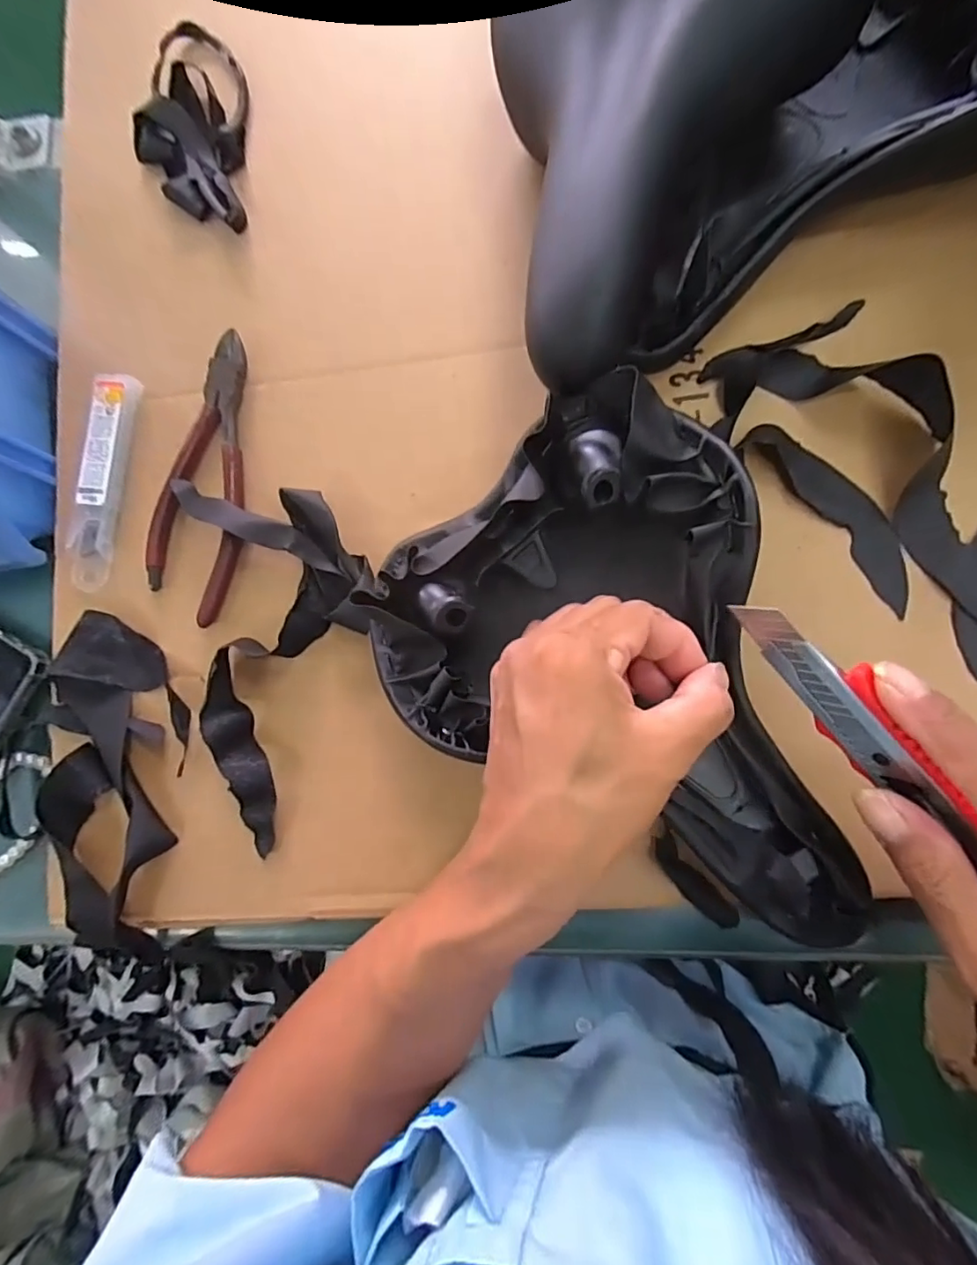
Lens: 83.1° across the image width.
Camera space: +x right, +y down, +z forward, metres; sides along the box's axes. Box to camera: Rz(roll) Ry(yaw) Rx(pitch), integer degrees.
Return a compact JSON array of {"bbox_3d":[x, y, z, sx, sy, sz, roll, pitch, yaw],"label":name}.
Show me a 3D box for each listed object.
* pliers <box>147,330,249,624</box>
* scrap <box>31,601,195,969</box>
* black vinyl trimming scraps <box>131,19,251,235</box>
[{"bbox_3d":[-0.162,-0.090,0.314,0.051,0.010,0.166,6,83,7],"label":"pliers"},{"bbox_3d":[-0.204,0.080,0.295,0.080,0.019,0.175,1,83,7],"label":"scrap"},{"bbox_3d":[-0.185,-0.315,0.341,0.068,0.018,0.141,-3,82,6],"label":"black vinyl trimming scraps"}]

